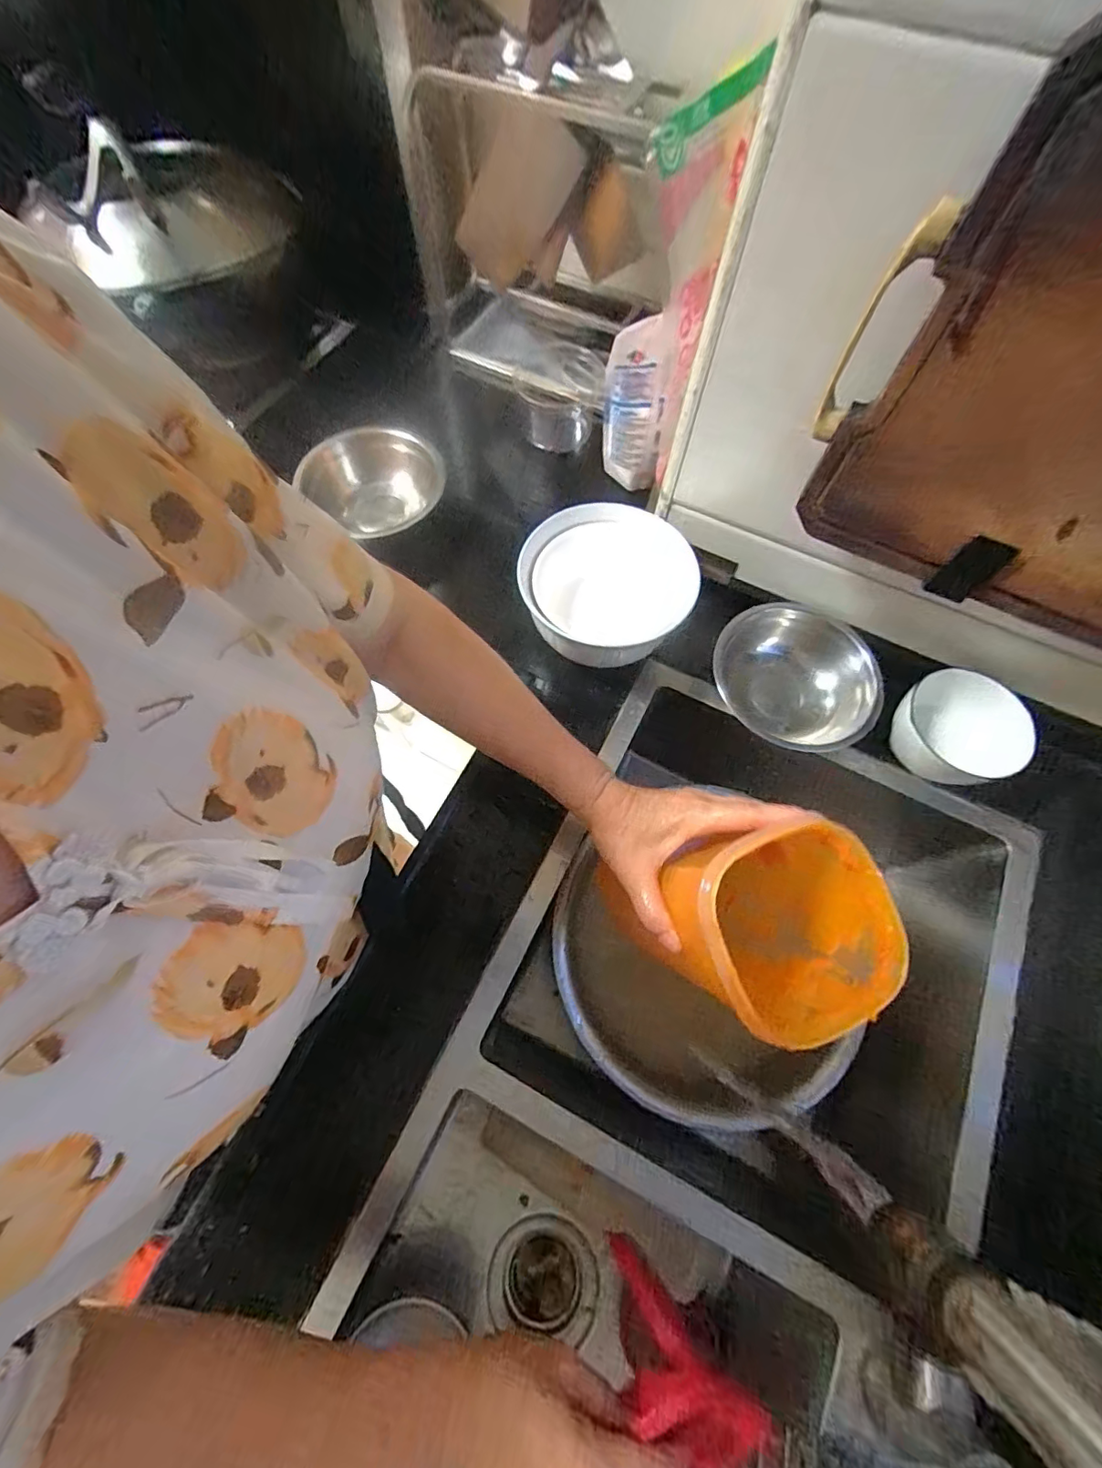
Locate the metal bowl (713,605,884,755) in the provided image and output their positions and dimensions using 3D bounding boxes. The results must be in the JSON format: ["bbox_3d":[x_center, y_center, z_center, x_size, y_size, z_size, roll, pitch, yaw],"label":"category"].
[{"bbox_3d":[0.243,-0.053,0.534,0.143,0.072,0.158,-13,68,-6],"label":"metal bowl"}]

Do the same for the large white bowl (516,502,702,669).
[{"bbox_3d":[0.058,-0.147,0.538,0.164,0.084,0.165,10,68,3],"label":"large white bowl"}]

